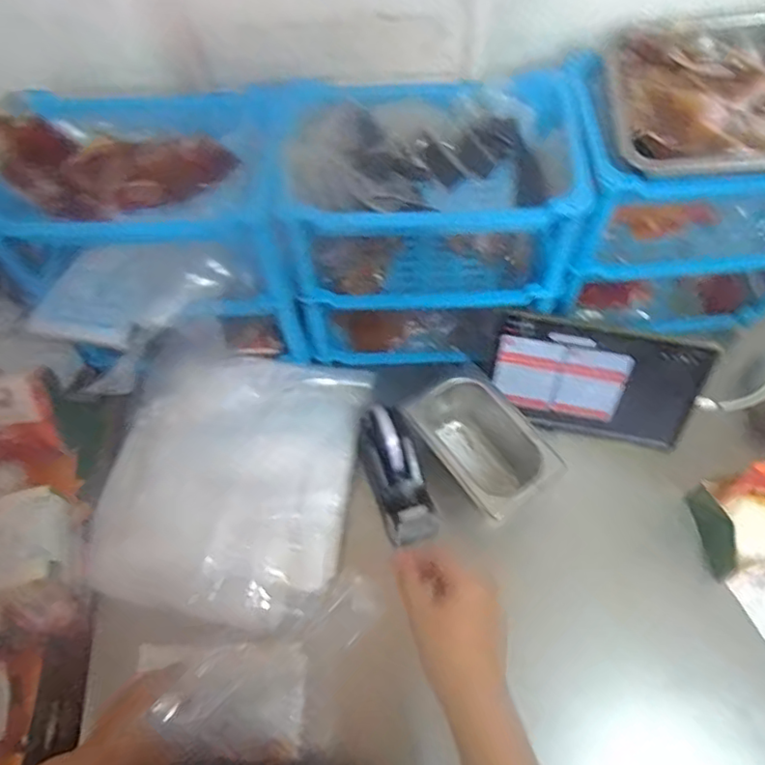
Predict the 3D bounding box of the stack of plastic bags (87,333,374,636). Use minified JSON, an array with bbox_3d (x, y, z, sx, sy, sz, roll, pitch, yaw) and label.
[{"bbox_3d":[-0.182,0.114,0.759,0.281,0.057,0.323,13,69,-5],"label":"stack of plastic bags"}]

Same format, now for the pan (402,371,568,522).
[{"bbox_3d":[0.118,0.081,0.771,0.109,0.113,0.179,-35,66,-14],"label":"pan"}]

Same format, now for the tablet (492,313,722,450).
[{"bbox_3d":[0.263,0.004,0.771,0.239,0.157,0.014,10,36,10],"label":"tablet"}]

